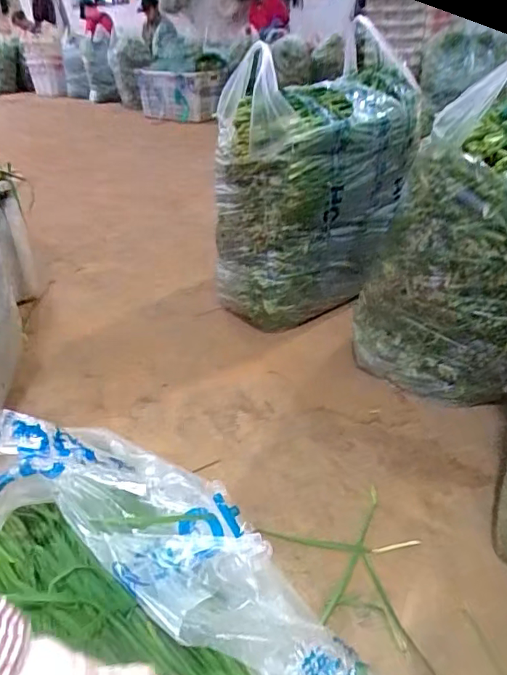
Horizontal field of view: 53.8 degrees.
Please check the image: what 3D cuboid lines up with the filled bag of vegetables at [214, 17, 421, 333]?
[{"bbox_3d":[0.162,-0.356,1.305,0.478,0.629,0.301,-24,39,-30],"label":"filled bag of vegetables"}]

